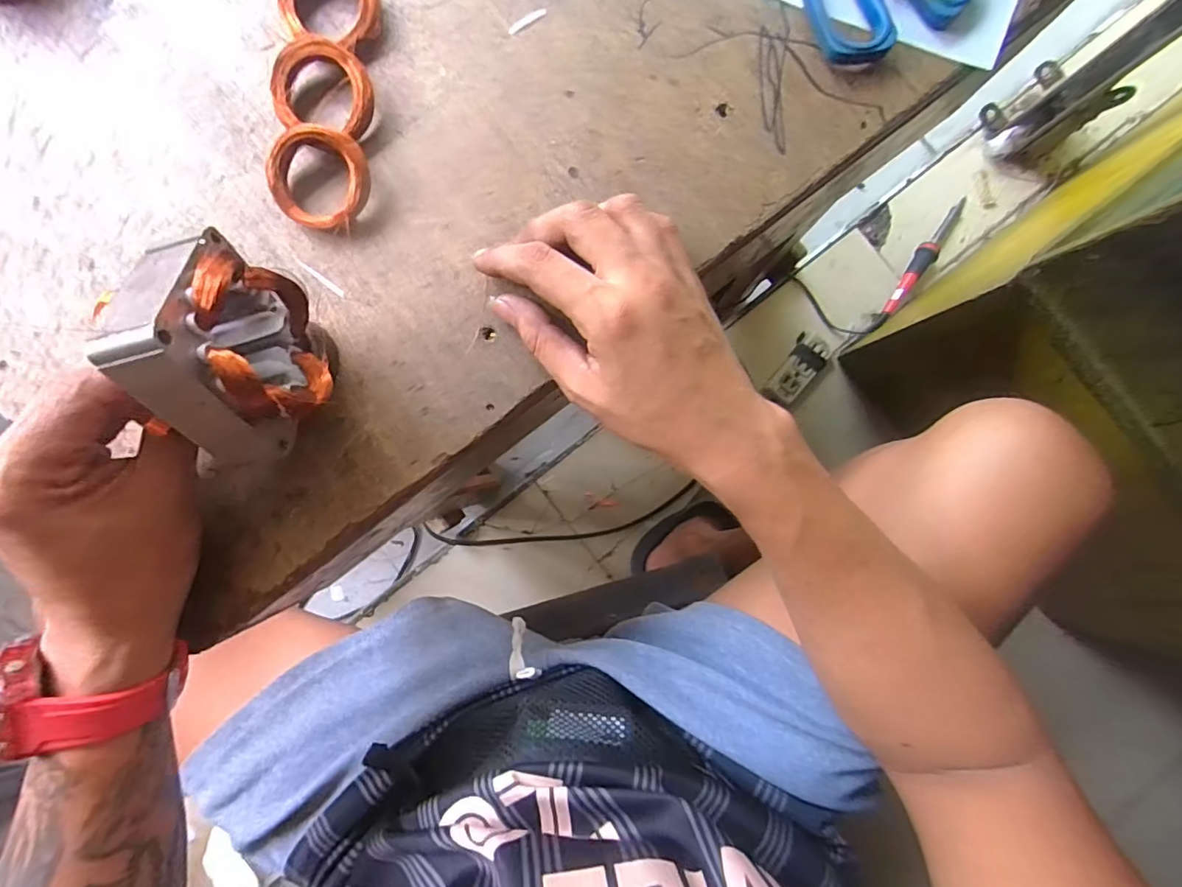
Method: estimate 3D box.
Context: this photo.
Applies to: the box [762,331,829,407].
[{"bbox_3d":[0.304,-0.106,0.775,0.056,0.034,0.110,35,89,0],"label":"box"}]

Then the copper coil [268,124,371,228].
[{"bbox_3d":[-0.143,-0.139,0.274,0.054,0.017,0.048,26,89,0],"label":"copper coil"}]

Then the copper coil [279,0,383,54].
[{"bbox_3d":[-0.137,-0.235,0.282,0.050,0.016,0.044,23,89,0],"label":"copper coil"}]

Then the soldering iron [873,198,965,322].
[{"bbox_3d":[0.489,-0.272,0.778,0.028,0.036,0.246,39,89,0],"label":"soldering iron"}]

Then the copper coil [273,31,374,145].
[{"bbox_3d":[-0.140,-0.185,0.280,0.050,0.017,0.044,24,89,0],"label":"copper coil"}]

